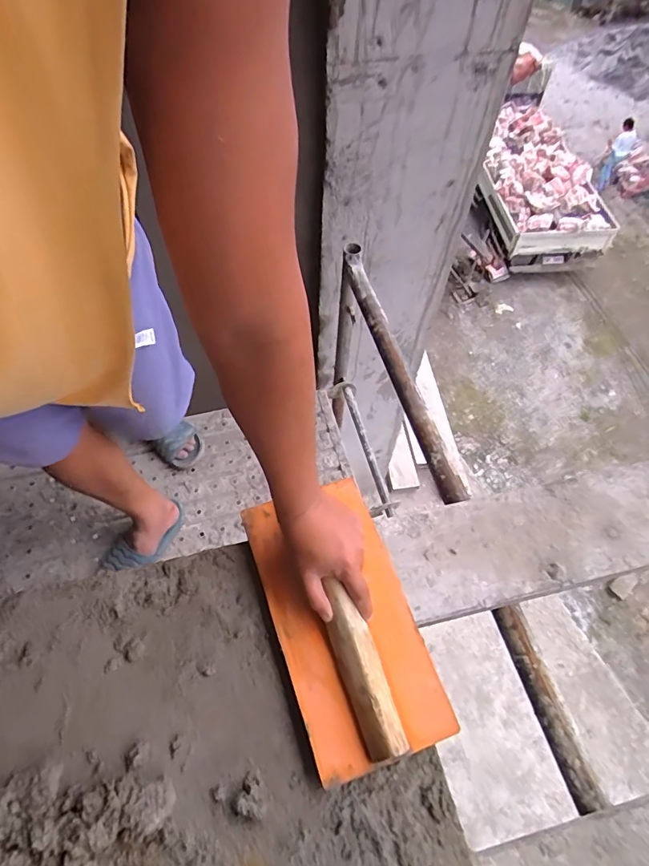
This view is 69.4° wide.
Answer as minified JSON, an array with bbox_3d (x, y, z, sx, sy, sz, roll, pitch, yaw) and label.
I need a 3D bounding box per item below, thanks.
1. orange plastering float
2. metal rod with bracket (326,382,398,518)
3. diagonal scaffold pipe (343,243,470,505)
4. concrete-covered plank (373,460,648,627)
[{"bbox_3d":[0.019,0.208,0.564,0.164,0.049,0.321,-16,61,-12],"label":"orange plastering float"},{"bbox_3d":[0.102,0.031,1.274,0.077,0.056,0.422,-14,60,-11],"label":"metal rod with bracket"},{"bbox_3d":[0.139,-0.141,0.921,0.045,0.049,0.611,-13,60,-10],"label":"diagonal scaffold pipe"},{"bbox_3d":[0.382,0.137,0.697,0.582,0.028,0.154,-10,59,-9],"label":"concrete-covered plank"}]

